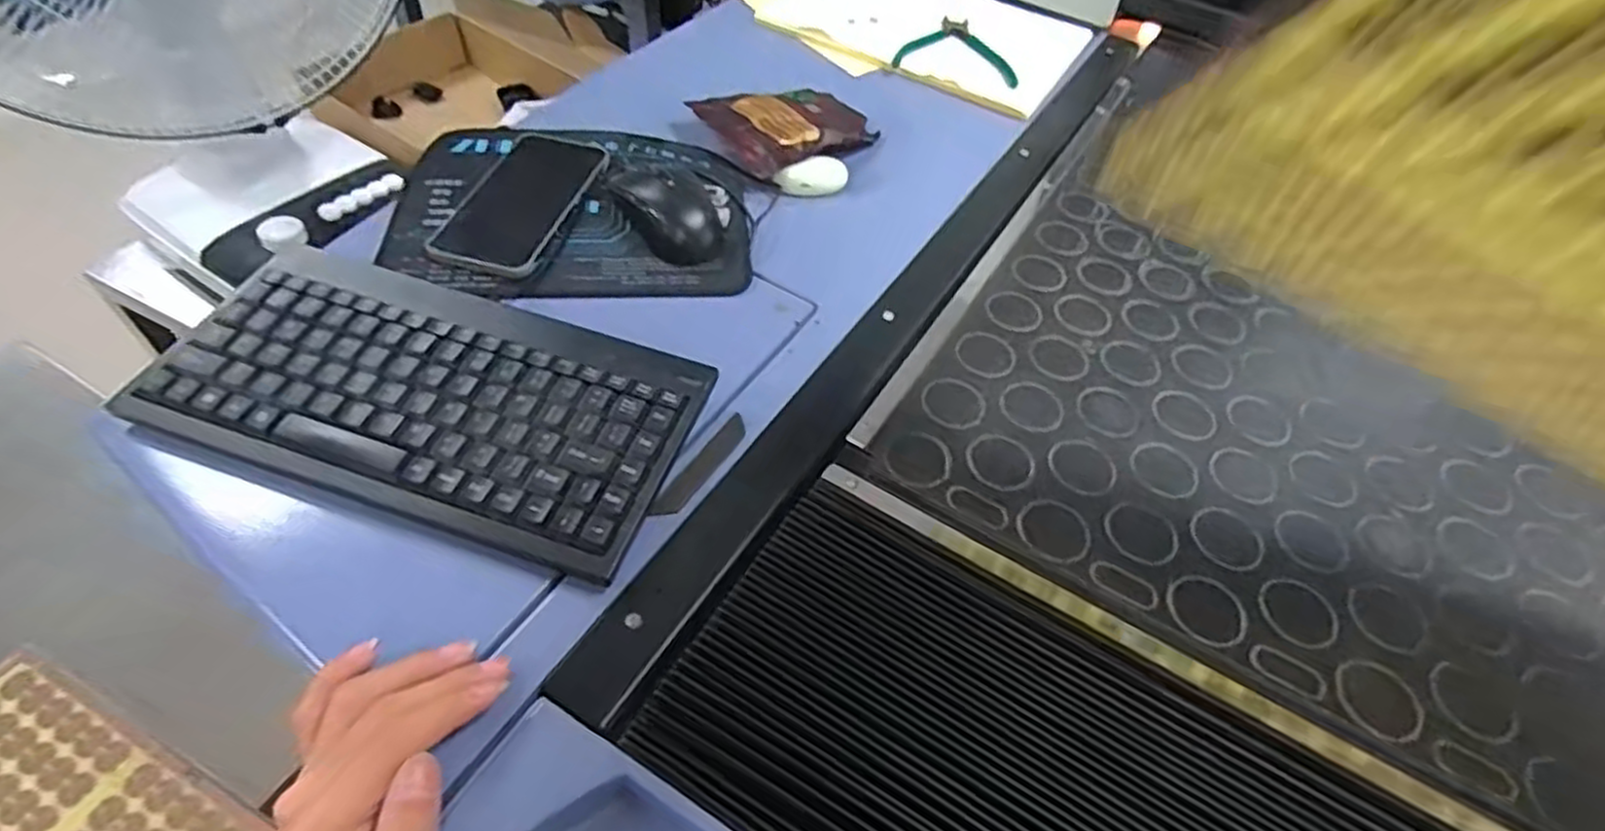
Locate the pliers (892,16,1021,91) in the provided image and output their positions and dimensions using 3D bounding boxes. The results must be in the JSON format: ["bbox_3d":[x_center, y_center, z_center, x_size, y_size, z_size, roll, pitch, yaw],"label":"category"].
[{"bbox_3d":[0.170,-0.396,0.823,0.125,0.012,0.131,14,51,6],"label":"pliers"}]

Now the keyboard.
[{"bbox_3d":[-0.211,-0.013,0.441,0.289,0.022,0.157,20,51,8],"label":"keyboard"}]

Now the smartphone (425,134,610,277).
[{"bbox_3d":[-0.211,-0.166,0.581,0.083,0.015,0.165,13,50,2],"label":"smartphone"}]

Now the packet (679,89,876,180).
[{"bbox_3d":[-0.011,-0.270,0.712,0.144,0.021,0.112,-28,59,-27],"label":"packet"}]

